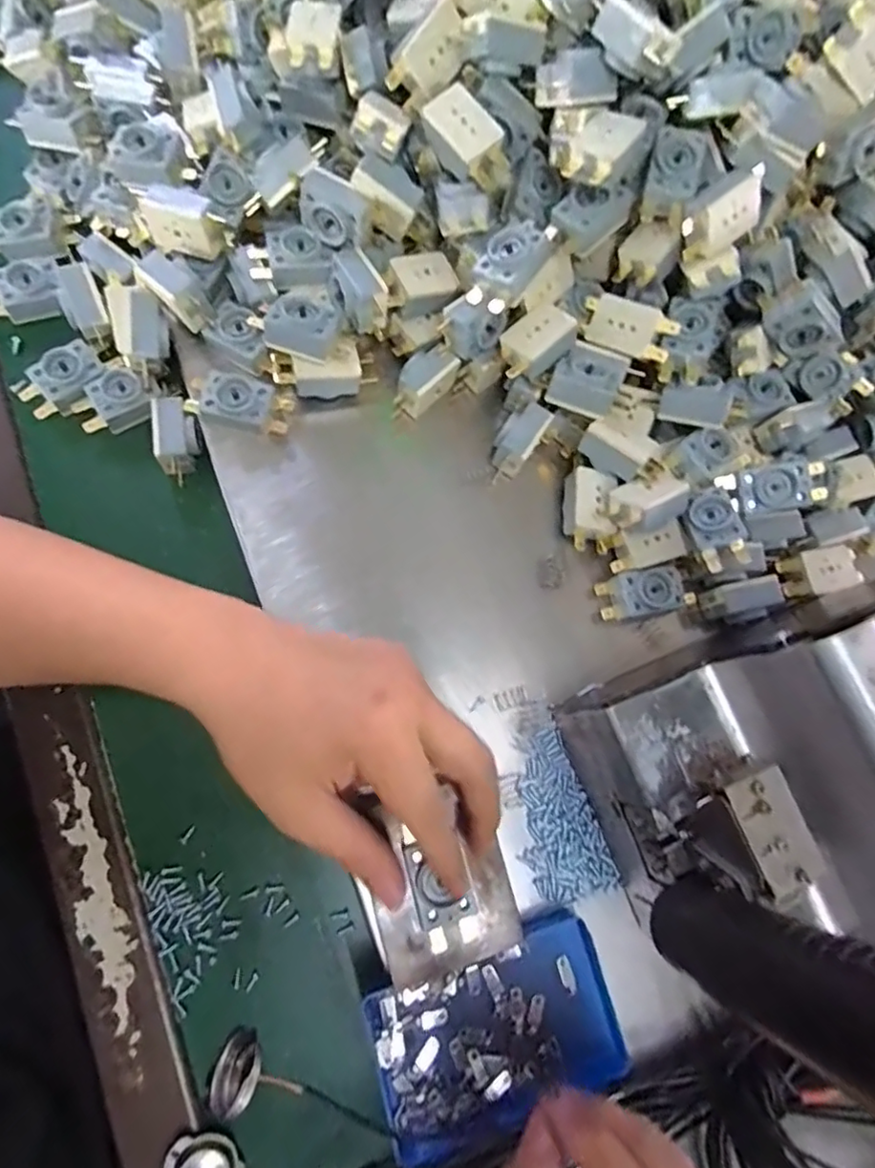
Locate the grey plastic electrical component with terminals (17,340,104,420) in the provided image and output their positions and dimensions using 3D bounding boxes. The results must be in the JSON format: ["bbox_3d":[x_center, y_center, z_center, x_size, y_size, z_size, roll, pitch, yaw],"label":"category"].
[{"bbox_3d":[-0.221,-0.119,0.347,0.048,0.015,0.033,-37,83,-14],"label":"grey plastic electrical component with terminals"}]

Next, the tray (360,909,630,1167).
[{"bbox_3d":[0.029,0.215,0.284,0.113,0.029,0.072,-18,79,-11],"label":"tray"}]

